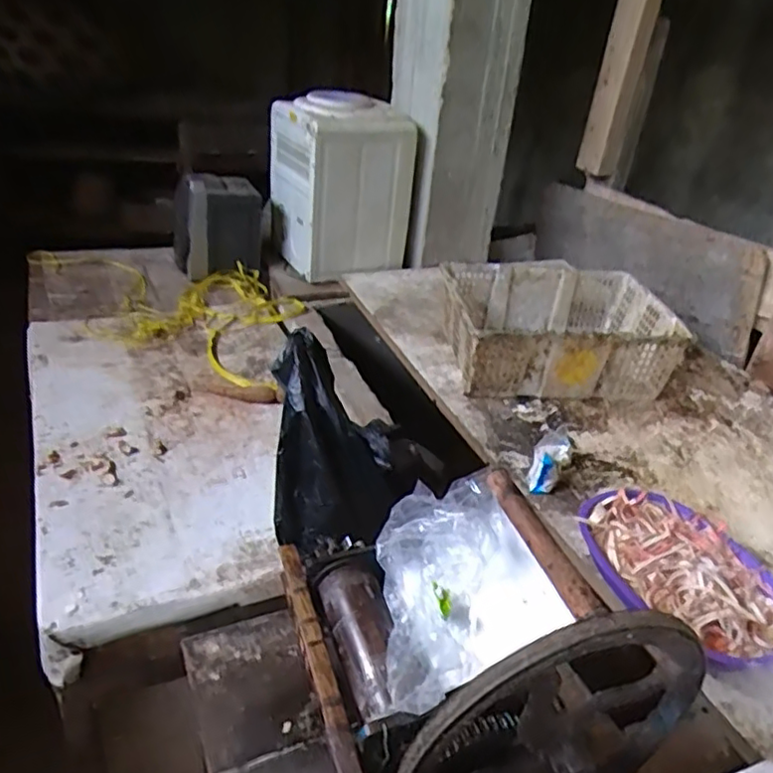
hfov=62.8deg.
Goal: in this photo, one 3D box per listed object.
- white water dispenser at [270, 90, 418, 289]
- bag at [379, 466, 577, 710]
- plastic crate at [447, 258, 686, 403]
[{"bbox_3d":[-0.131,-0.560,1.771,0.301,0.429,0.314,-12,36,-26],"label":"white water dispenser"},{"bbox_3d":[0.055,0.176,0.551,0.182,0.102,0.151,-15,38,-30],"label":"bag"},{"bbox_3d":[0.369,-0.128,1.420,0.471,0.153,0.331,1,32,-8],"label":"plastic crate"}]

